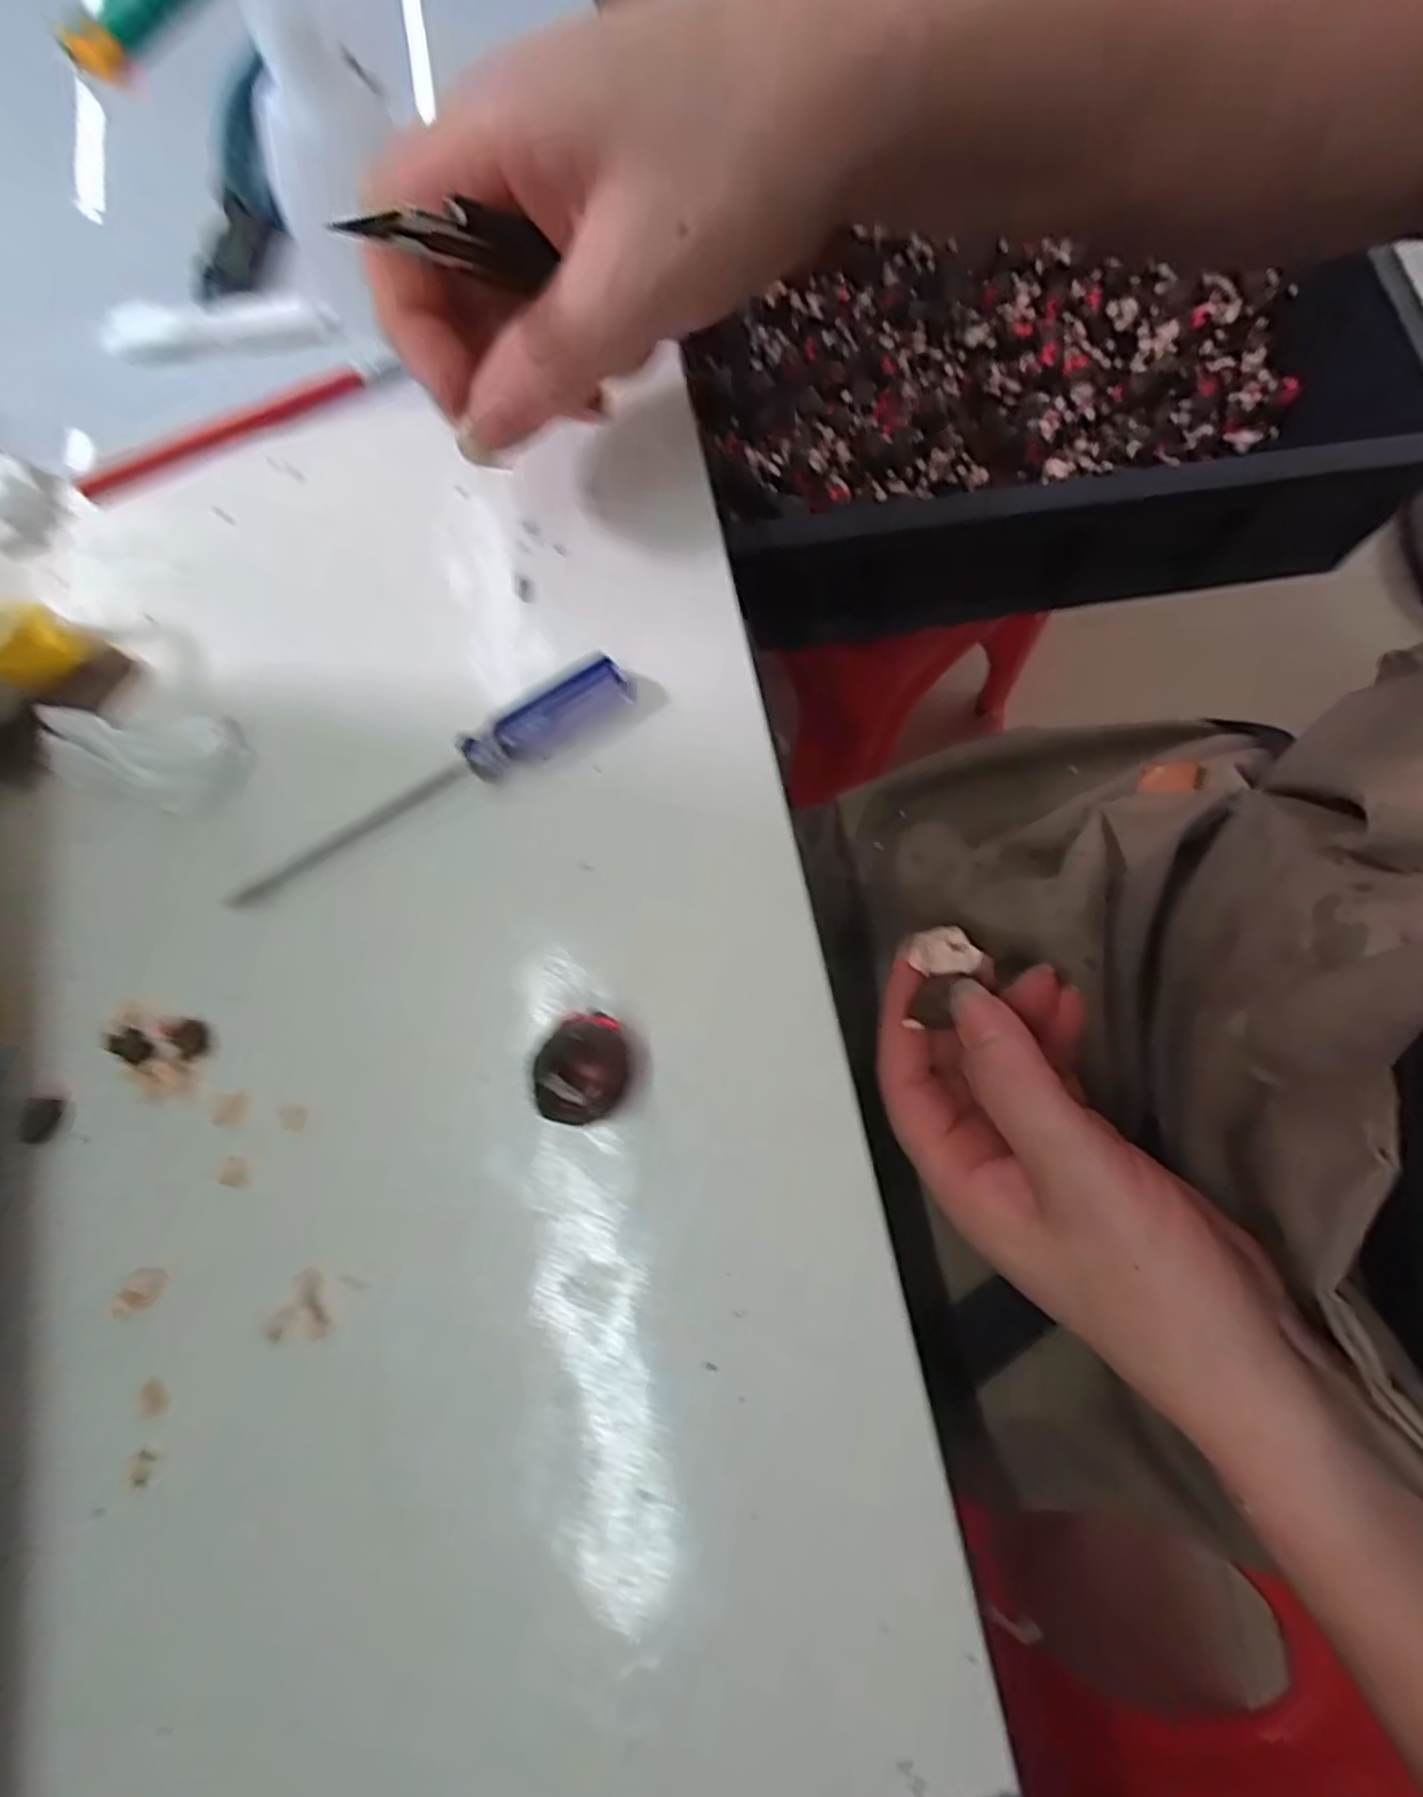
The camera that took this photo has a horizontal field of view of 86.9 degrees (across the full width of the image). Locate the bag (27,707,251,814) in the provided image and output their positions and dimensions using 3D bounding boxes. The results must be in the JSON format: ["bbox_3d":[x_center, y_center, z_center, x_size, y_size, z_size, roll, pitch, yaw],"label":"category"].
[{"bbox_3d":[-0.168,-0.045,0.221,0.056,0.013,0.031,16,77,5],"label":"bag"}]

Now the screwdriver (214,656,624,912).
[{"bbox_3d":[-0.078,-0.032,0.217,0.126,0.011,0.017,-36,78,-7],"label":"screwdriver"}]

